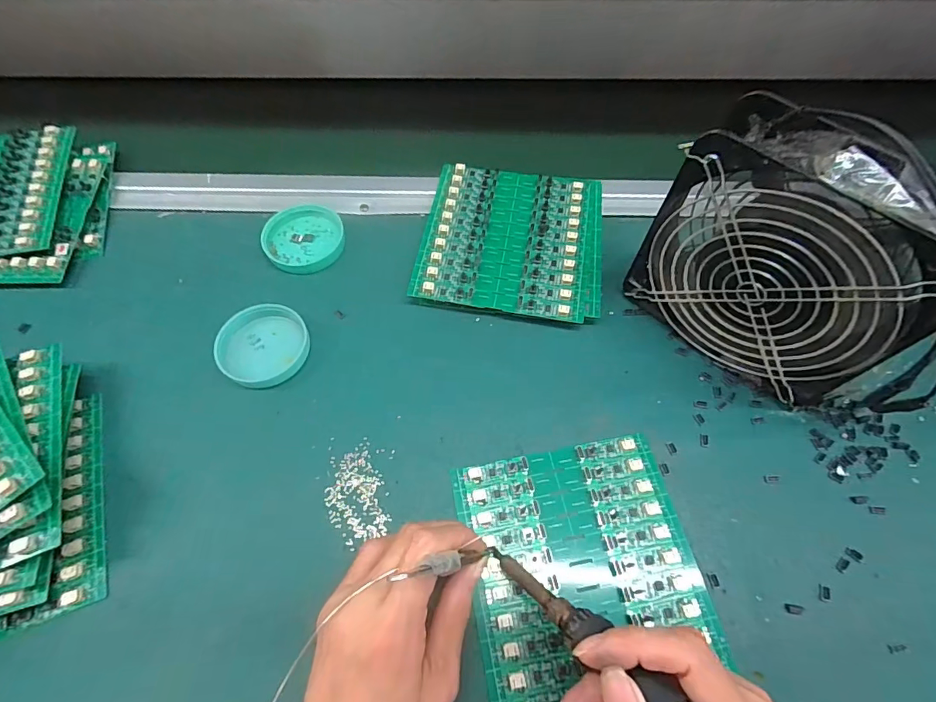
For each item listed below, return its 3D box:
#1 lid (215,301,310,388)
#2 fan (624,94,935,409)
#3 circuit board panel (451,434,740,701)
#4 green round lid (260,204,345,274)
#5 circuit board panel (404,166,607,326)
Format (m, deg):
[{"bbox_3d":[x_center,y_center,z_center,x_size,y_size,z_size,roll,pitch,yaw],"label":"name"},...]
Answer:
[{"bbox_3d":[-0.150,-0.005,0.338,0.062,0.015,0.063,0,62,0],"label":"lid"},{"bbox_3d":[0.197,-0.051,0.286,0.166,0.153,0.069,32,66,16],"label":"fan"},{"bbox_3d":[0.068,0.126,0.276,0.133,0.005,0.135,-10,62,-6],"label":"circuit board panel"},{"bbox_3d":[-0.140,-0.097,0.390,0.068,0.008,0.066,0,62,0],"label":"green round lid"},{"bbox_3d":[0.037,-0.092,0.382,0.143,0.024,0.138,9,62,4],"label":"circuit board panel"}]

